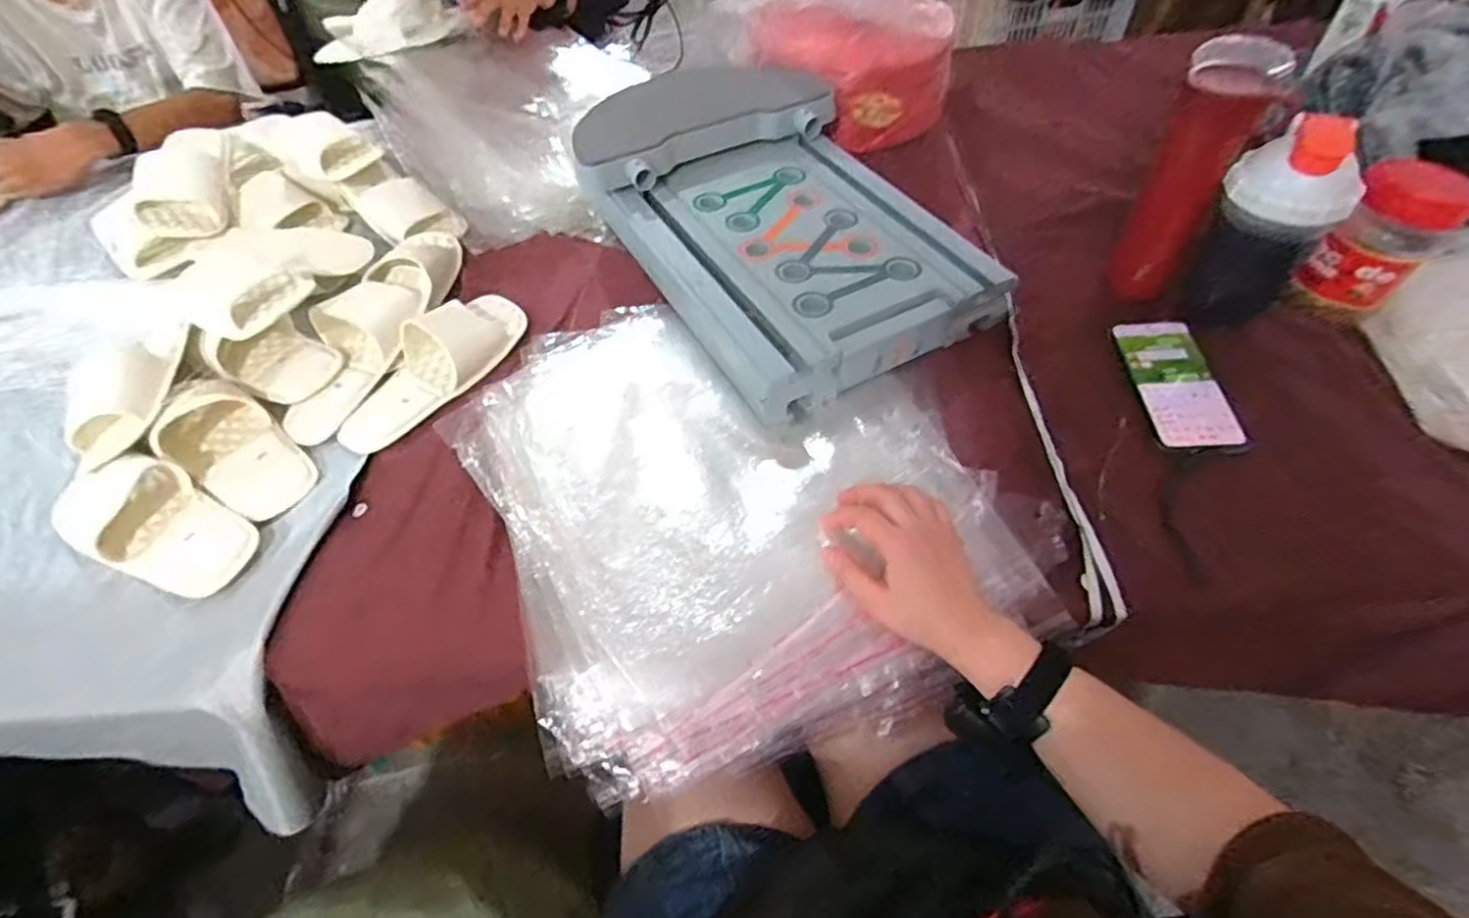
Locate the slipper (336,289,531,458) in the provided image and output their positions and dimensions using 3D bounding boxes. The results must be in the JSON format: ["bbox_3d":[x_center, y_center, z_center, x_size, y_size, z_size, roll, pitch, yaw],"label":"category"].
[{"bbox_3d":[-0.319,-0.107,0.705,0.098,0.052,0.230,29,61,23],"label":"slipper"}]

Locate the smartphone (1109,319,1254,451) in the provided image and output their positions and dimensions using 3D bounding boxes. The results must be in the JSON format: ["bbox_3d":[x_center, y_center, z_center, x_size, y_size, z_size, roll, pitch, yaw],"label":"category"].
[{"bbox_3d":[0.412,-0.073,0.627,0.073,0.015,0.162,2,54,6],"label":"smartphone"}]

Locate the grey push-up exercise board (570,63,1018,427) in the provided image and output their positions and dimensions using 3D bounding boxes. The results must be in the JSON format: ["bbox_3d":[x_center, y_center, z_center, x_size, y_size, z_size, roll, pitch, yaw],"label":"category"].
[{"bbox_3d":[0.060,-0.265,0.715,0.311,0.126,0.397,-27,56,-15],"label":"grey push-up exercise board"}]

